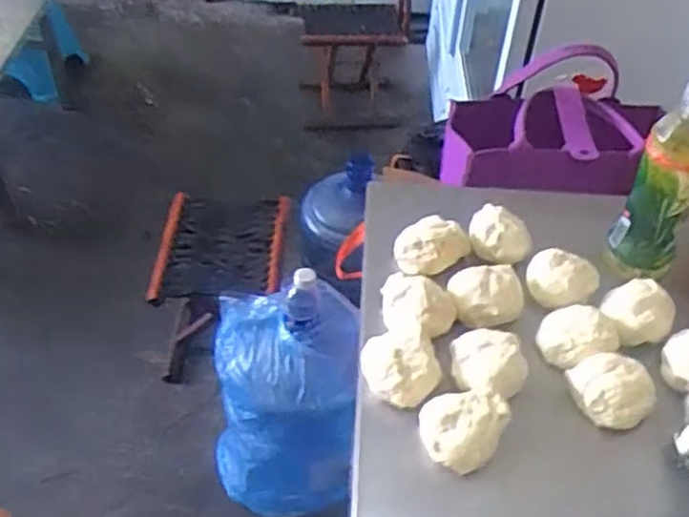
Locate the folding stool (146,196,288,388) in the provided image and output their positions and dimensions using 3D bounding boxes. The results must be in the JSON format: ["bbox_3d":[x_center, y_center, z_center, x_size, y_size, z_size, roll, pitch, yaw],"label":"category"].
[{"bbox_3d":[-0.261,0.063,1.608,0.254,0.304,0.300,4,46,1],"label":"folding stool"}]

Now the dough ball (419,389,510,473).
[{"bbox_3d":[0.101,0.147,0.628,0.067,0.041,0.064,2,46,-2],"label":"dough ball"}]

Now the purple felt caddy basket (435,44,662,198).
[{"bbox_3d":[0.290,-0.173,0.984,0.275,0.214,0.173,-2,46,-5],"label":"purple felt caddy basket"}]

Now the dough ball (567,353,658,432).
[{"bbox_3d":[0.240,0.121,0.657,0.061,0.043,0.061,2,46,-2],"label":"dough ball"}]

